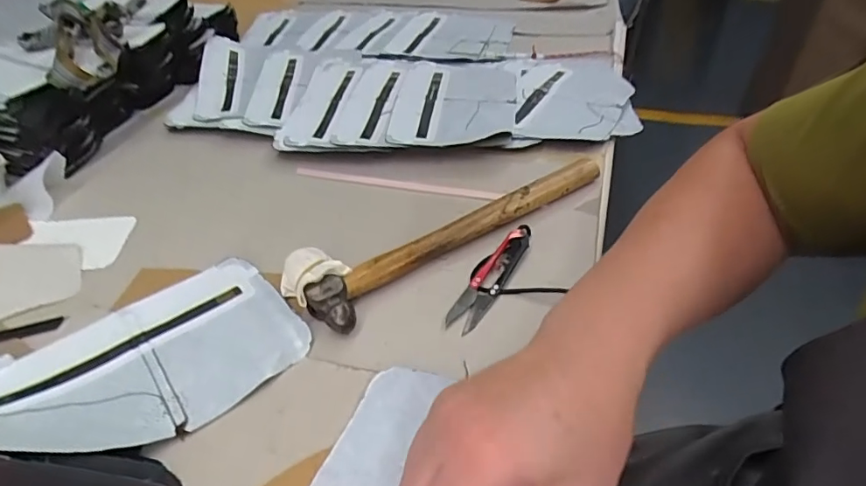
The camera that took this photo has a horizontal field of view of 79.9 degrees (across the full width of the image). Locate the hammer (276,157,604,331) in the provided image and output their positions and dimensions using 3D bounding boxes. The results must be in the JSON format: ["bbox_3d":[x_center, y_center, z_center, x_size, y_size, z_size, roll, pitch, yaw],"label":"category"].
[{"bbox_3d":[0.025,-0.018,0.428,0.299,0.028,0.070,-27,45,-26],"label":"hammer"}]

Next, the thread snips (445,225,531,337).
[{"bbox_3d":[0.042,0.022,0.389,0.029,0.015,0.113,20,45,26],"label":"thread snips"}]

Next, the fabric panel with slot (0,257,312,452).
[{"bbox_3d":[-0.190,0.077,0.339,0.190,0.013,0.127,-26,44,-25],"label":"fabric panel with slot"}]

